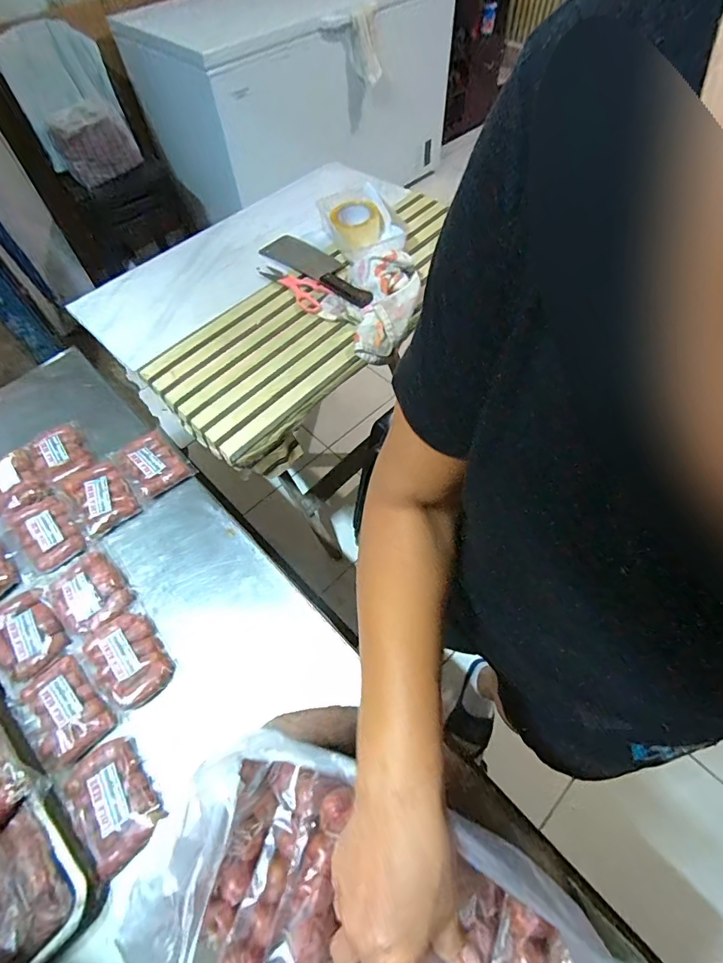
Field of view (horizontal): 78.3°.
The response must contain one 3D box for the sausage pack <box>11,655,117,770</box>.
[{"bbox_3d":[-0.419,0.321,0.619,0.135,0.023,0.093,37,67,23],"label":"sausage pack"}]

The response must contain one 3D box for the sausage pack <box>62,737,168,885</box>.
[{"bbox_3d":[-0.317,0.401,0.560,0.092,0.026,0.132,-38,63,-19],"label":"sausage pack"}]

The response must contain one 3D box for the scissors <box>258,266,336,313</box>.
[{"bbox_3d":[-0.146,-0.436,0.982,0.073,0.018,0.189,-39,64,-20],"label":"scissors"}]

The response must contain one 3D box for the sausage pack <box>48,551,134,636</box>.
[{"bbox_3d":[-0.431,0.173,0.703,0.095,0.025,0.122,-40,64,-20],"label":"sausage pack"}]

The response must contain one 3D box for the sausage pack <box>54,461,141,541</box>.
[{"bbox_3d":[-0.468,0.026,0.791,0.100,0.023,0.136,-39,64,-19],"label":"sausage pack"}]

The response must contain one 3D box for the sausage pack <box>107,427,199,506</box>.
[{"bbox_3d":[-0.393,-0.039,0.826,0.111,0.030,0.134,-35,63,-18],"label":"sausage pack"}]

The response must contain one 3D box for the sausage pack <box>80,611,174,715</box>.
[{"bbox_3d":[-0.344,0.262,0.654,0.089,0.027,0.132,-36,63,-18],"label":"sausage pack"}]

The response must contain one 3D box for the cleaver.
[{"bbox_3d":[-0.089,-0.486,0.991,0.102,0.033,0.366,-39,64,-20],"label":"cleaver"}]

